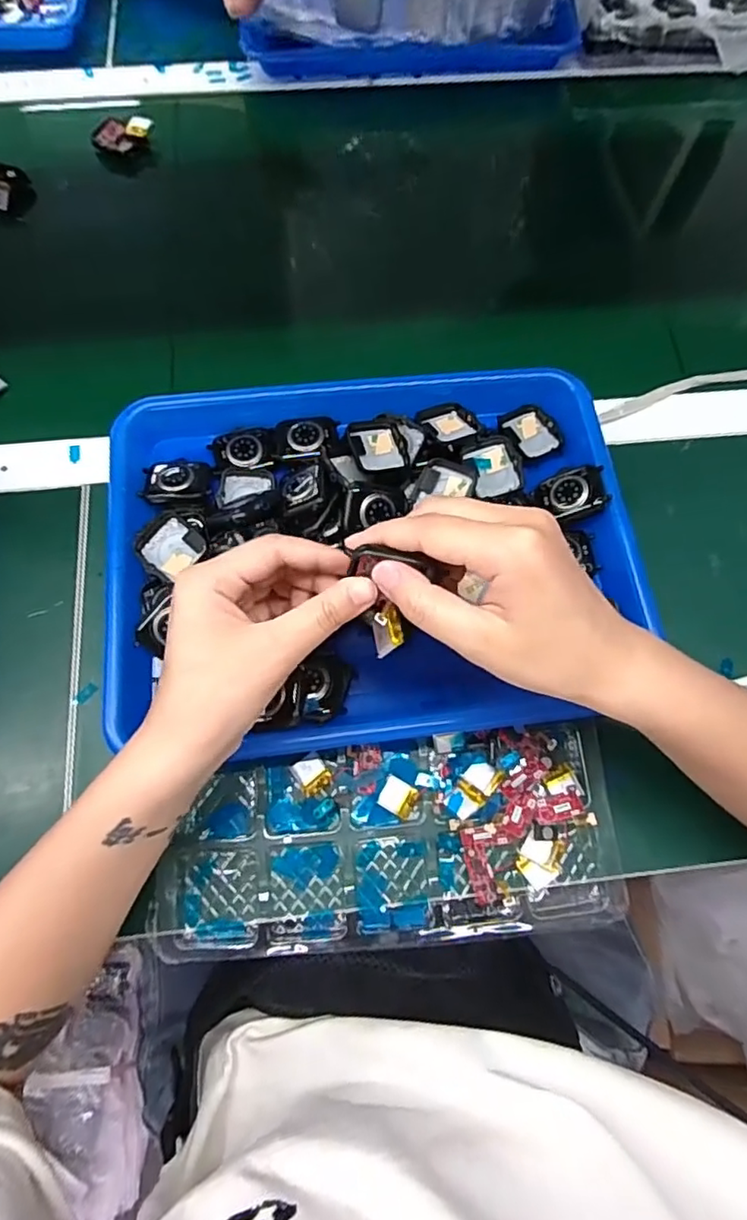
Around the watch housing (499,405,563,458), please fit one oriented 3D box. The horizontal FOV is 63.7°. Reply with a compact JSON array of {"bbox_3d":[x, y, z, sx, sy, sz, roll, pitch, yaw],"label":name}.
[{"bbox_3d":[0.111,-0.126,0.425,0.033,0.009,0.040,-25,72,-10],"label":"watch housing"}]

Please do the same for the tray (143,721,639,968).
[{"bbox_3d":[0.010,0.134,0.348,0.257,0.019,0.108,-6,70,-3],"label":"tray"}]

